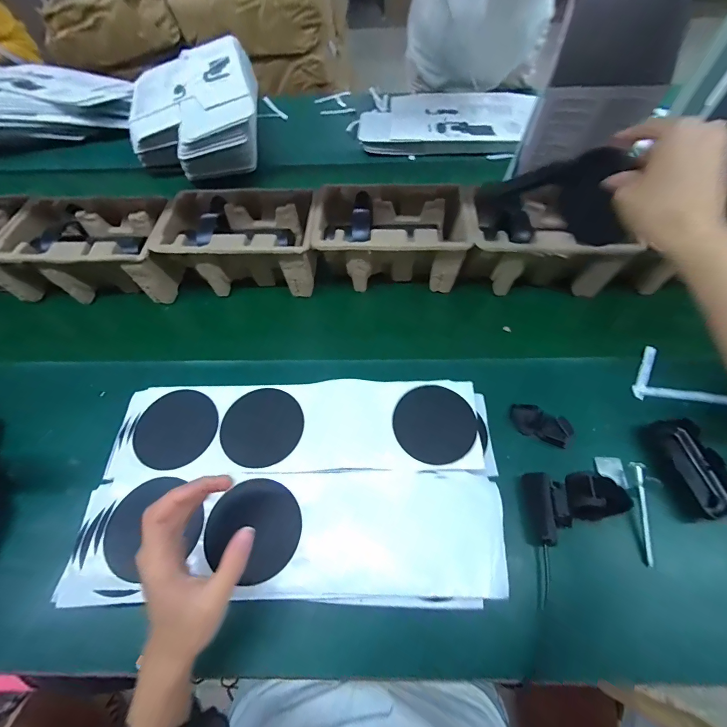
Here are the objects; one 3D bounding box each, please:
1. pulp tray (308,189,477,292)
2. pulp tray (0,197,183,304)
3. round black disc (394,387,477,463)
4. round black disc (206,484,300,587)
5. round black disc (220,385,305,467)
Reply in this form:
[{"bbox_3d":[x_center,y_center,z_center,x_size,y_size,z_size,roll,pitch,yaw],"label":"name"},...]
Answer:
[{"bbox_3d":[0.042,-0.188,0.575,0.226,0.123,0.141,3,59,4],"label":"pulp tray"},{"bbox_3d":[-0.411,-0.180,0.568,0.227,0.101,0.142,-1,59,1],"label":"pulp tray"},{"bbox_3d":[0.083,0.070,0.412,0.091,0.004,0.087,1,75,-2],"label":"round black disc"},{"bbox_3d":[-0.109,0.164,0.350,0.091,0.007,0.089,-1,59,1],"label":"round black disc"},{"bbox_3d":[-0.117,0.072,0.407,0.090,0.008,0.088,-1,59,1],"label":"round black disc"}]

